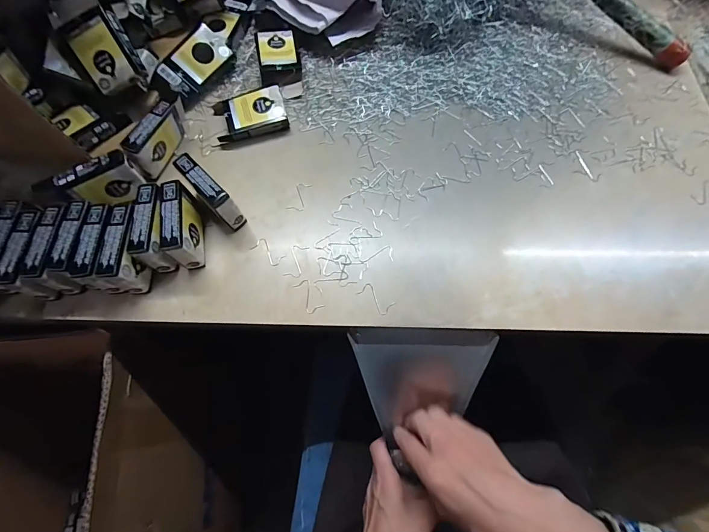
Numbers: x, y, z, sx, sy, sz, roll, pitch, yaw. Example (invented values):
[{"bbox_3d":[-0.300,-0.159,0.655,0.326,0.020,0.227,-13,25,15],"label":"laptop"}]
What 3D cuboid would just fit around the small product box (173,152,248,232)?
[{"bbox_3d":[-0.150,-0.076,0.371,0.021,0.057,0.072,-42,72,-14],"label":"small product box"}]

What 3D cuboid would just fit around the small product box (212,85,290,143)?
[{"bbox_3d":[-0.128,-0.186,0.430,0.085,0.026,0.061,-16,68,-4],"label":"small product box"}]

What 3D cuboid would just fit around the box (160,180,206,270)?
[{"bbox_3d":[-0.171,-0.039,0.357,0.021,0.058,0.075,-9,67,-1],"label":"box"}]

